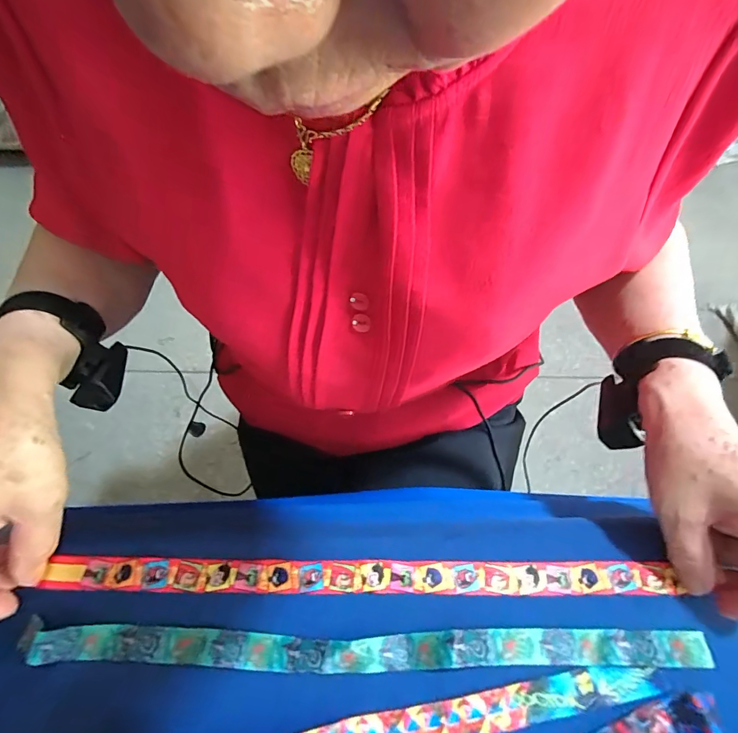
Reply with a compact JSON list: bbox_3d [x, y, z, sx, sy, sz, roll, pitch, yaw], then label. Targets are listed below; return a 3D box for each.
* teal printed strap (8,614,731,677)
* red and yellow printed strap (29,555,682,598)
[{"bbox_3d":[-0.002,0.180,0.245,0.425,0.009,0.024,1,55,0],"label":"teal printed strap"},{"bbox_3d":[-0.007,0.148,0.272,0.424,0.006,0.023,1,60,0],"label":"red and yellow printed strap"}]

